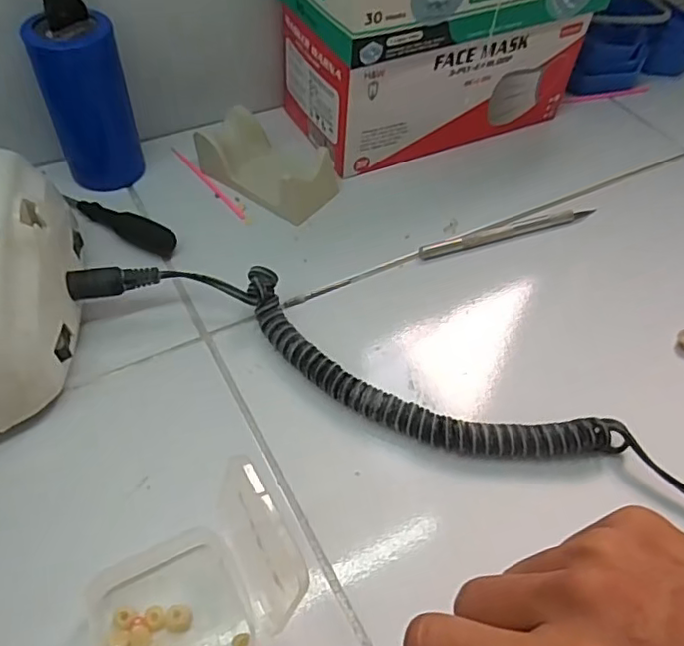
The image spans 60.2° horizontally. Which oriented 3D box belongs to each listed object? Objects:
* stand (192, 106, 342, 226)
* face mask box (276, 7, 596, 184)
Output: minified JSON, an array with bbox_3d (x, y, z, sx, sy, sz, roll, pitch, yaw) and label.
[{"bbox_3d":[-0.050,-0.113,0.411,0.093,0.031,0.060,32,56,19],"label":"stand"},{"bbox_3d":[0.069,-0.192,0.448,0.208,0.082,0.094,-19,55,-18],"label":"face mask box"}]

